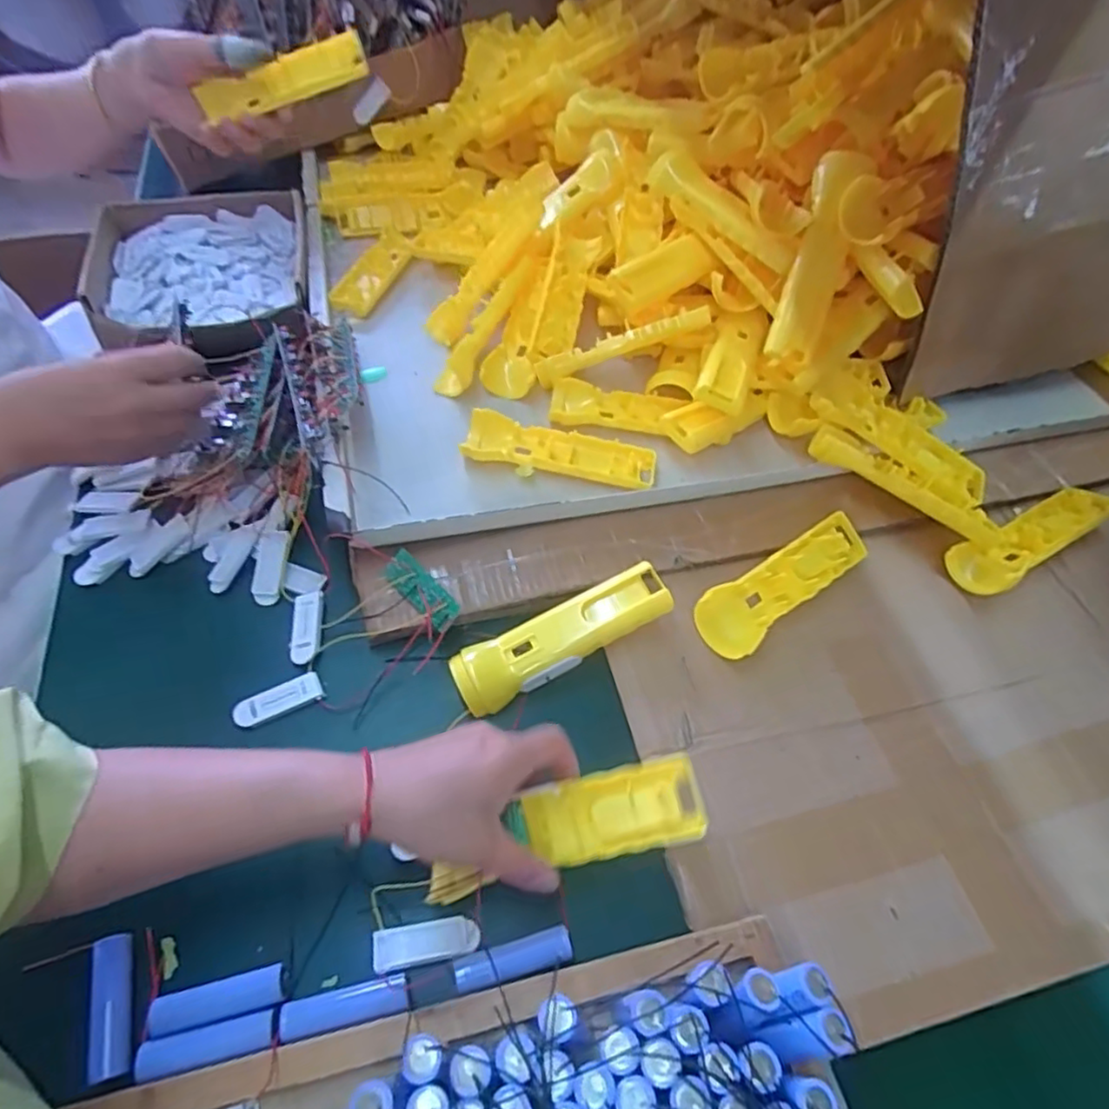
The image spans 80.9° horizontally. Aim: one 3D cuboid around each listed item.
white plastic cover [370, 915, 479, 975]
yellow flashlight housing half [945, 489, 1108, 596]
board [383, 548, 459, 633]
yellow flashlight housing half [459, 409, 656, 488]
[{"bbox_3d":[-0.072,0.220,0.368,0.059,0.004,0.022,-7,40,-8],"label":"white plastic cover"},{"bbox_3d":[0.392,-0.015,0.536,0.156,0.025,0.046,-26,62,-18],"label":"yellow flashlight housing half"},{"bbox_3d":[-0.099,0.026,0.481,0.070,0.007,0.024,43,93,19],"label":"board"},{"bbox_3d":[0.004,-0.087,0.548,0.159,0.018,0.050,11,57,4],"label":"yellow flashlight housing half"}]

